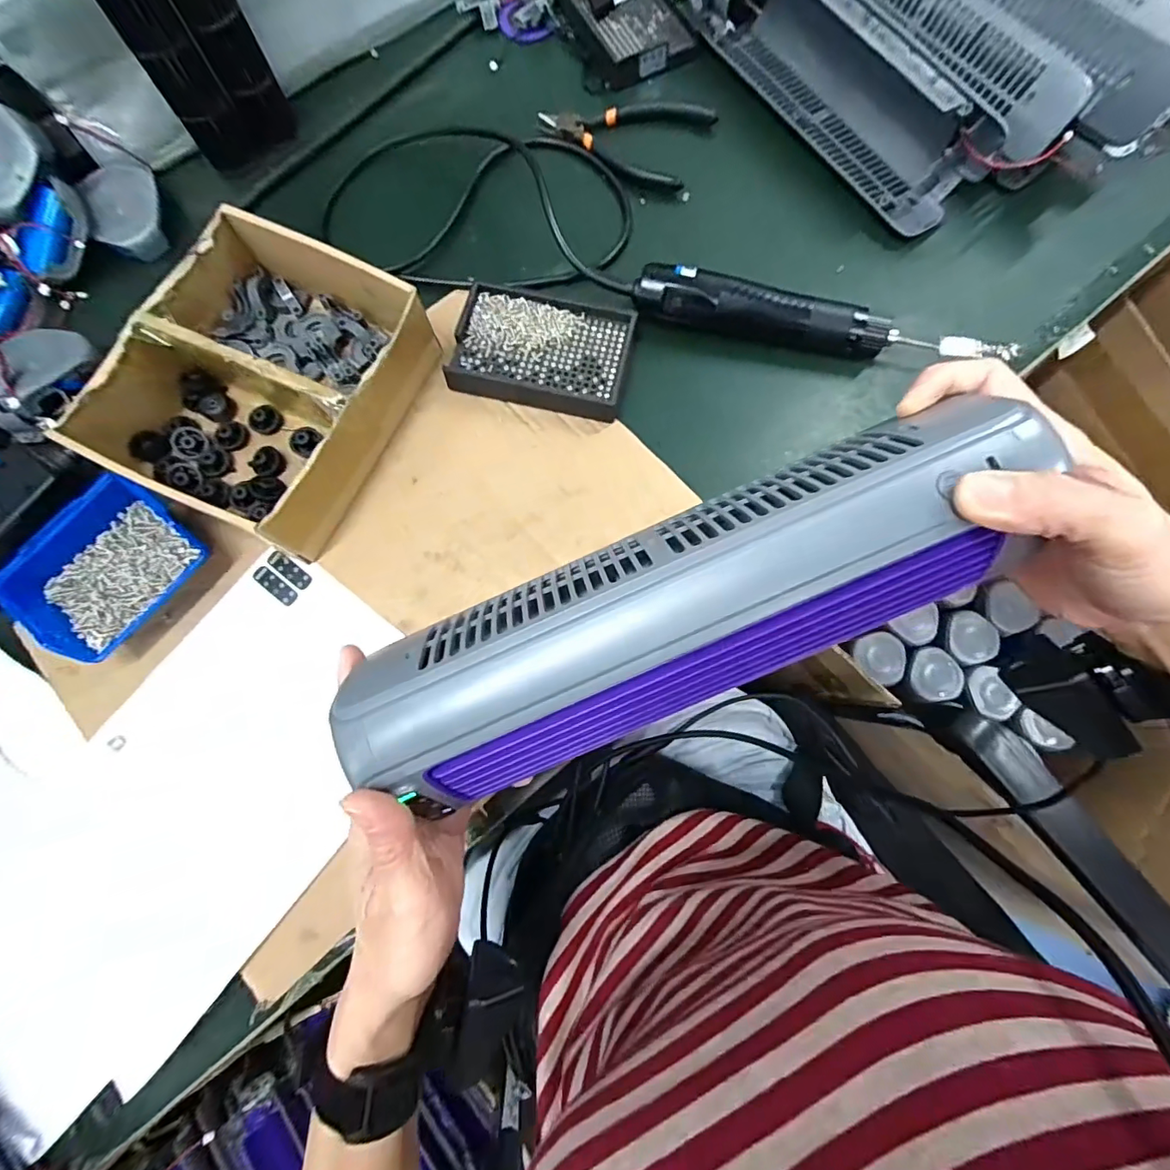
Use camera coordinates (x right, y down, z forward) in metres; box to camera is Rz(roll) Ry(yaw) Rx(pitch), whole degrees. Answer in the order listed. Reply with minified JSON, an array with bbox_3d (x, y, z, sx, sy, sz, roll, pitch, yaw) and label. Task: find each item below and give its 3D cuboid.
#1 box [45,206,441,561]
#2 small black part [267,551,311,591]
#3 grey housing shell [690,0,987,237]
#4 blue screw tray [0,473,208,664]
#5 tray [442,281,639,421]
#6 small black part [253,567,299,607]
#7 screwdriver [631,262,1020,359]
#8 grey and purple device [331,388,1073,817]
[{"bbox_3d":[-0.231,-0.145,0.385,0.167,0.072,0.197,25,78,7],"label":"box"},{"bbox_3d":[-0.218,-0.012,0.388,0.038,0.005,0.014,38,80,9],"label":"small black part"},{"bbox_3d":[0.209,-0.444,0.451,0.077,0.066,0.308,-34,78,-7],"label":"grey housing shell"},{"bbox_3d":[-0.326,-0.012,0.365,0.088,0.044,0.112,33,79,8],"label":"blue screw tray"},{"bbox_3d":[-0.032,-0.186,0.418,0.134,0.021,0.090,11,77,4],"label":"tray"},{"bbox_3d":[-0.226,0.000,0.386,0.037,0.004,0.012,38,80,9],"label":"small black part"},{"bbox_3d":[0.176,-0.205,0.412,0.278,0.037,0.043,9,77,3],"label":"screwdriver"},{"bbox_3d":[0.040,0.008,0.219,0.290,0.043,0.078,-25,77,5],"label":"grey and purple device"}]

